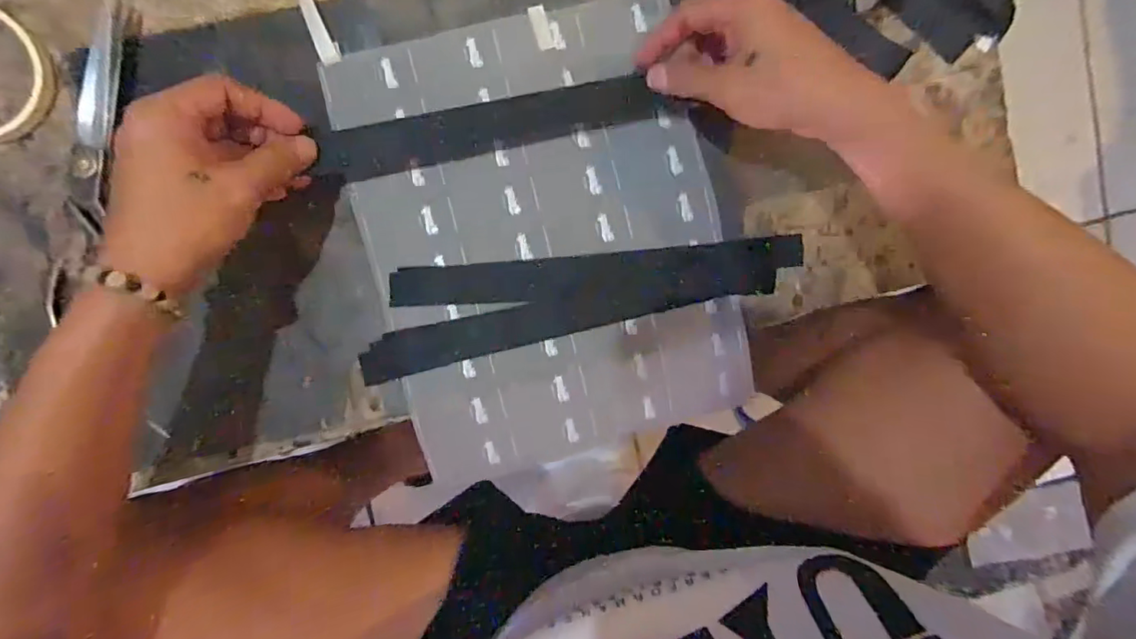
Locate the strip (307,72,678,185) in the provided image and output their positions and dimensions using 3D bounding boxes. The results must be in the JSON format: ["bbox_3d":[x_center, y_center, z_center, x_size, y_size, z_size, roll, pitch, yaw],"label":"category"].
[{"bbox_3d":[-0.053,-0.140,0.402,0.247,0.005,0.036,-12,96,-4],"label":"strip"}]

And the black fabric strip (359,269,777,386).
[{"bbox_3d":[0.003,-0.002,0.412,0.309,0.006,0.032,-13,90,-4],"label":"black fabric strip"}]

